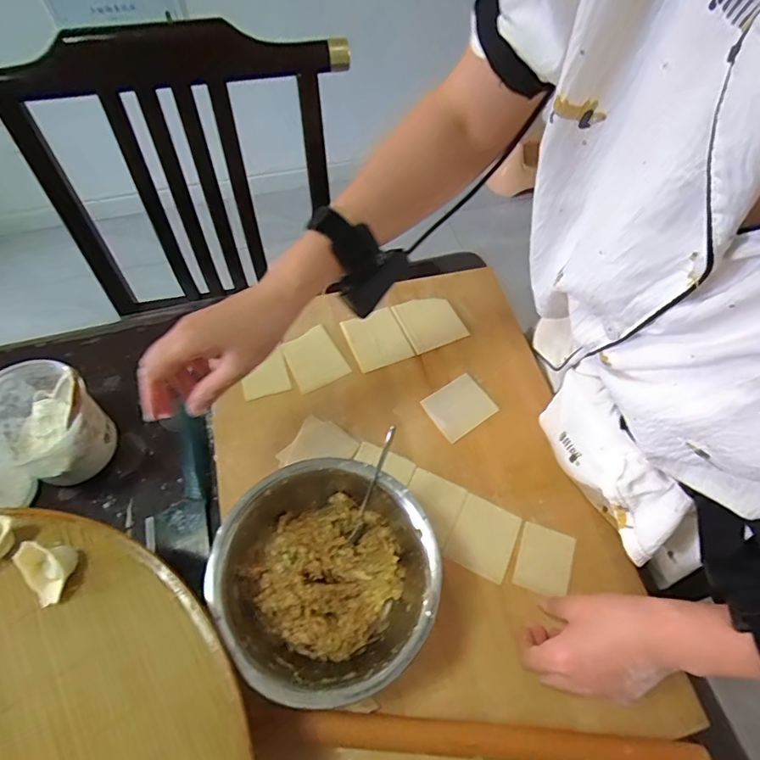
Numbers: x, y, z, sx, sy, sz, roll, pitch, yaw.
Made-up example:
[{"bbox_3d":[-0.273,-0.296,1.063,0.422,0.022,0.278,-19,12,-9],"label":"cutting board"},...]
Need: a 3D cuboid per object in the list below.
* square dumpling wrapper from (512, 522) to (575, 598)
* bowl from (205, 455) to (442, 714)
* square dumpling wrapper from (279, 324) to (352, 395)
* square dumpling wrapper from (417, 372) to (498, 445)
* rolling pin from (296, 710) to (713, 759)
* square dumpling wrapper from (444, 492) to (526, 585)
[{"bbox_3d":[0.171,0.186,0.498,0.053,0.004,0.067,19,60,12],"label":"square dumpling wrapper"},{"bbox_3d":[-0.045,0.181,0.447,0.182,0.093,0.187,0,58,0],"label":"bowl"},{"bbox_3d":[-0.085,-0.029,0.616,0.068,0.007,0.080,-24,71,-24],"label":"square dumpling wrapper"},{"bbox_3d":[0.098,0.032,0.591,0.078,0.006,0.065,-31,67,-19],"label":"square dumpling wrapper"},{"bbox_3d":[0.103,0.317,0.419,0.340,0.031,0.026,4,58,2],"label":"rolling pin"},{"bbox_3d":[0.110,0.166,0.511,0.064,0.004,0.074,24,61,15],"label":"square dumpling wrapper"}]

